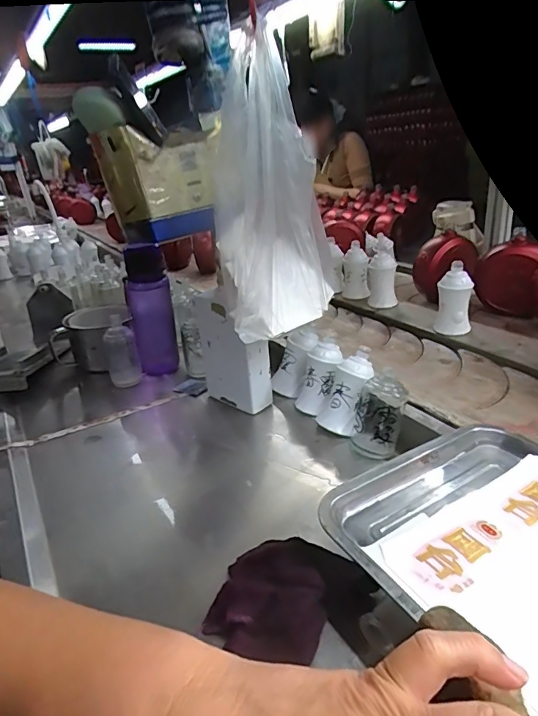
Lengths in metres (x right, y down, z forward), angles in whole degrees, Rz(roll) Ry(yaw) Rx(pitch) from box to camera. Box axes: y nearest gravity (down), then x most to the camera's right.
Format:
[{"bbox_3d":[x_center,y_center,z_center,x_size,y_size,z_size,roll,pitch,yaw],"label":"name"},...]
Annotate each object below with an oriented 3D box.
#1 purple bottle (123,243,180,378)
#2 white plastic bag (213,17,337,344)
[{"bbox_3d":[-0.208,-0.080,0.805,0.077,0.225,0.066,-13,27,-14],"label":"purple bottle"},{"bbox_3d":[0.001,-0.185,0.520,0.133,0.298,0.145,-3,26,6],"label":"white plastic bag"}]

